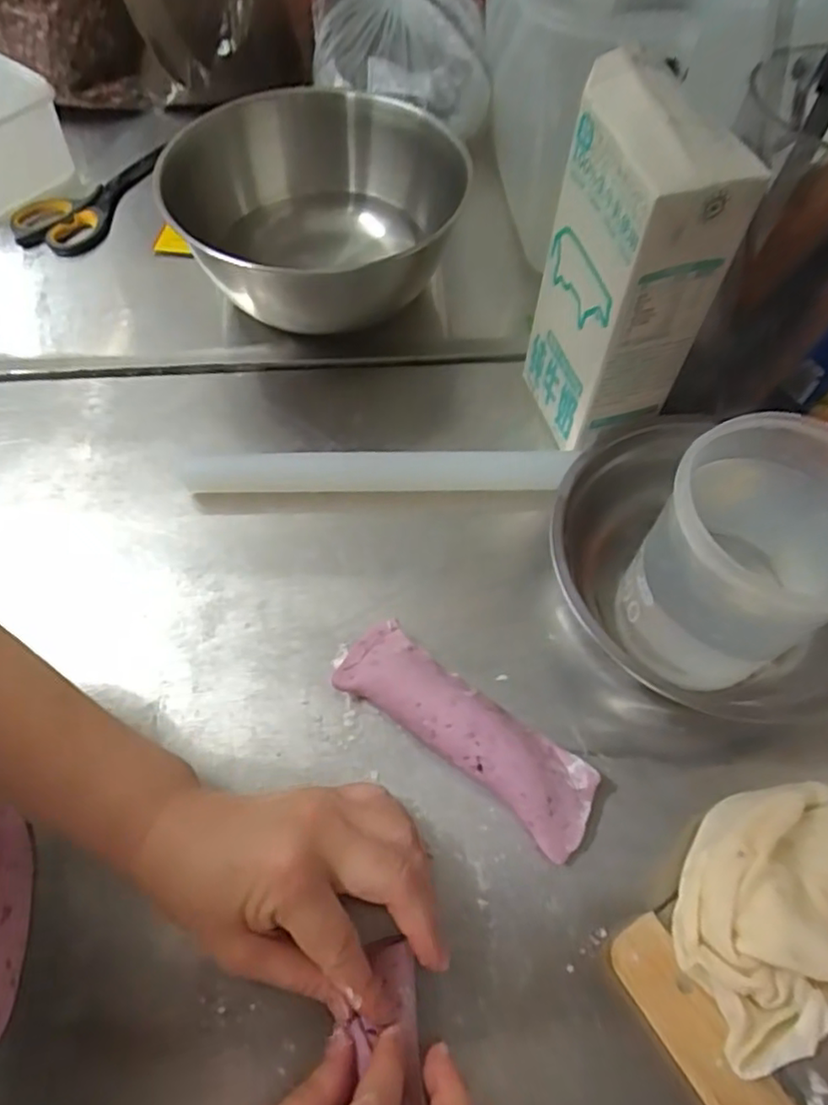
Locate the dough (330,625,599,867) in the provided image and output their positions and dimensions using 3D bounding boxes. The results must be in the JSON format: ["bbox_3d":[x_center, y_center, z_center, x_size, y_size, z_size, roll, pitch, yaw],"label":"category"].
[{"bbox_3d":[0.026,0.094,0.354,0.154,0.030,0.045,34,66,18],"label":"dough"}]

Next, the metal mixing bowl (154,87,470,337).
[{"bbox_3d":[-0.068,-0.244,0.506,0.193,0.104,0.205,0,60,0],"label":"metal mixing bowl"}]

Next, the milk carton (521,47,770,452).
[{"bbox_3d":[0.120,-0.148,0.389,0.060,0.206,0.097,-17,61,-9],"label":"milk carton"}]

